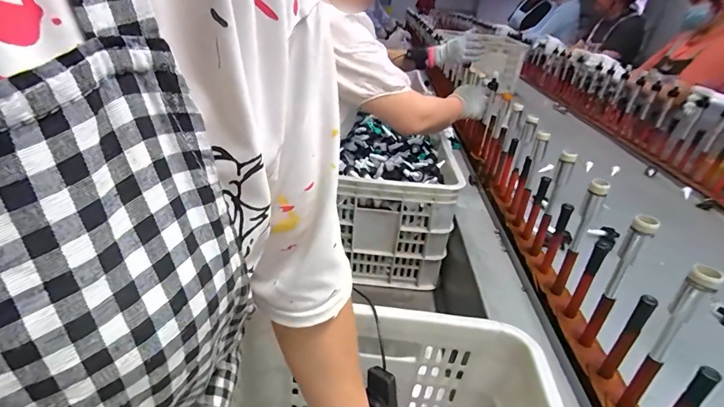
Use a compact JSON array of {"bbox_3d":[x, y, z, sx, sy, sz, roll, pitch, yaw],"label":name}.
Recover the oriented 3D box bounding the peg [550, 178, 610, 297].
[{"bbox_3d":[0.340,0.063,0.605,0.029,0.224,0.029,29,38,32],"label":"peg"}]

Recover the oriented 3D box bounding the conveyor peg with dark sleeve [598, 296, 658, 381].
[{"bbox_3d":[0.334,0.176,0.482,0.014,0.145,0.020,-18,39,-36],"label":"conveyor peg with dark sleeve"}]

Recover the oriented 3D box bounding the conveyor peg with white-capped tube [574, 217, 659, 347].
[{"bbox_3d":[0.335,0.115,0.511,0.021,0.225,0.028,-21,41,-38],"label":"conveyor peg with white-capped tube"}]

